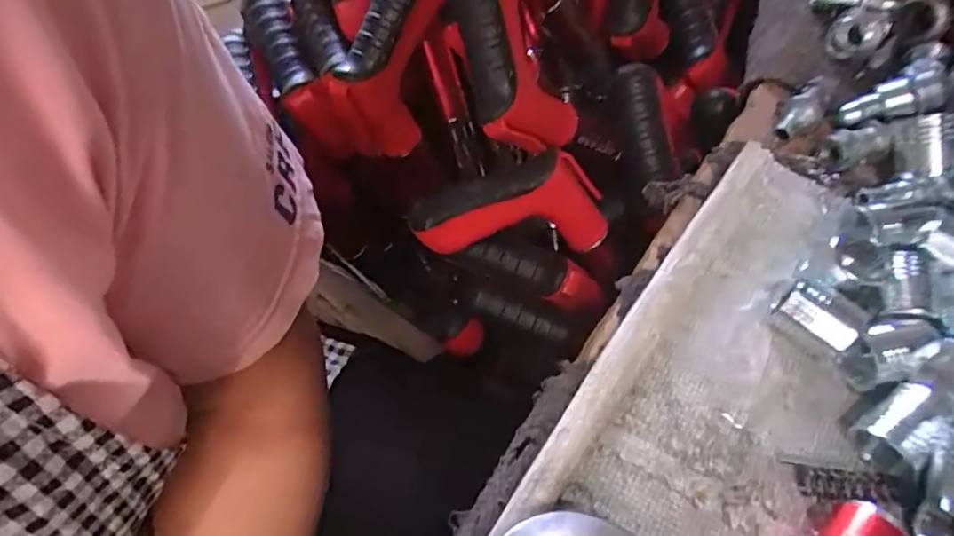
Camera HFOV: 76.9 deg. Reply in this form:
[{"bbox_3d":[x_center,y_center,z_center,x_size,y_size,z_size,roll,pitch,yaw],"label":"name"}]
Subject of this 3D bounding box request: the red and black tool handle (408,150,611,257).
[{"bbox_3d":[0.022,-0.039,0.398,0.132,0.059,0.048,-9,62,-5],"label":"red and black tool handle"}]

